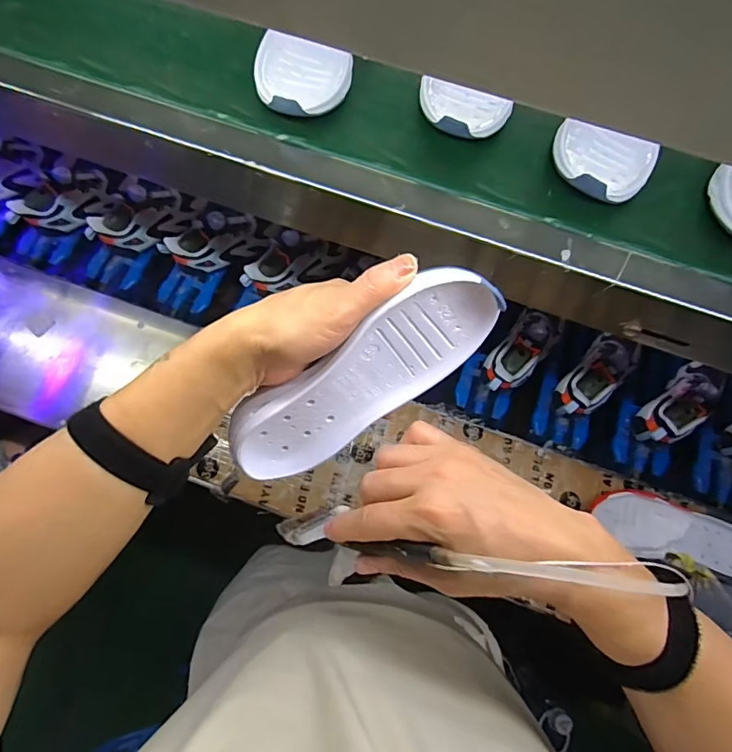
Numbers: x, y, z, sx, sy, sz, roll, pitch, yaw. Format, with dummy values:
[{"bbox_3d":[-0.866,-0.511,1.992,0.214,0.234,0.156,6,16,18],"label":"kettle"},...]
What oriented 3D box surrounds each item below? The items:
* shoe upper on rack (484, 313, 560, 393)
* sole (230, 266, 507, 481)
[{"bbox_3d":[0.257,-0.043,0.754,0.079,0.078,0.170,41,76,10],"label":"shoe upper on rack"},{"bbox_3d":[0.000,0.006,0.338,0.213,0.087,0.023,-37,43,14],"label":"sole"}]

